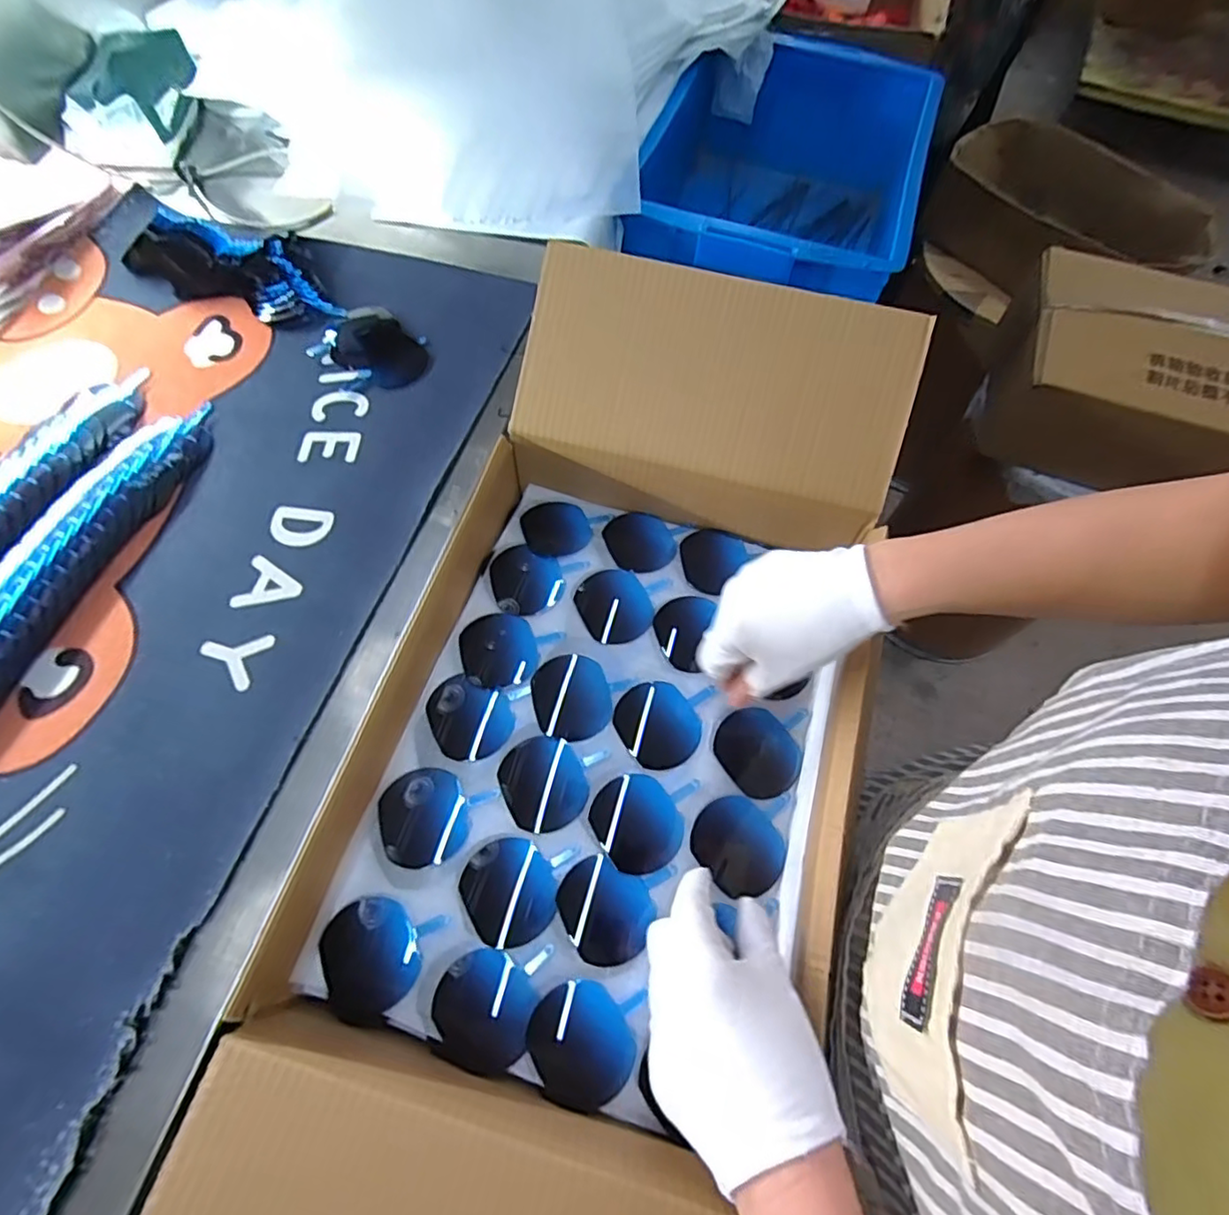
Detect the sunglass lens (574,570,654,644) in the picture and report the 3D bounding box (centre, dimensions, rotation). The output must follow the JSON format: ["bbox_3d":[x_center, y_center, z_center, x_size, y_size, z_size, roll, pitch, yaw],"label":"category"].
[{"bbox_3d":[0.000,-0.002,0.487,0.055,0.005,0.061,-28,67,-14],"label":"sunglass lens"}]

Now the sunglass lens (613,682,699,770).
[{"bbox_3d":[0.031,0.085,0.447,0.056,0.004,0.062,-27,67,-14],"label":"sunglass lens"}]

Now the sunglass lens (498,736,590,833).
[{"bbox_3d":[-0.049,0.123,0.429,0.057,0.007,0.062,1,63,-1],"label":"sunglass lens"}]

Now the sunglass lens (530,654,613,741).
[{"bbox_3d":[-0.032,0.066,0.453,0.055,0.005,0.061,-11,64,-7],"label":"sunglass lens"}]

